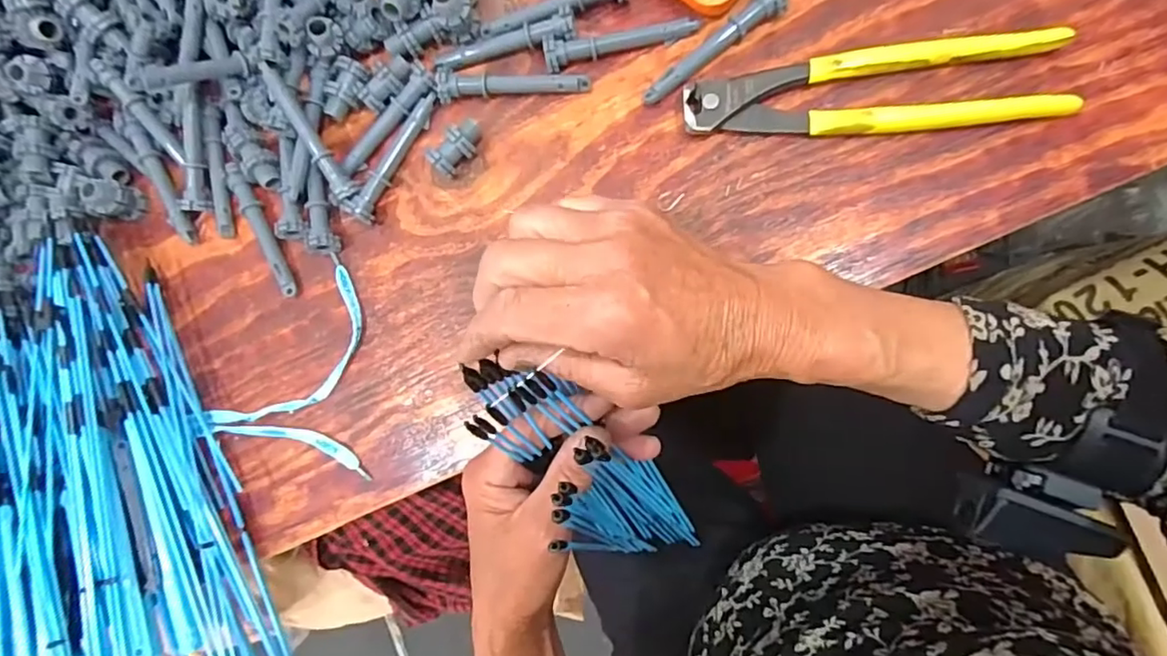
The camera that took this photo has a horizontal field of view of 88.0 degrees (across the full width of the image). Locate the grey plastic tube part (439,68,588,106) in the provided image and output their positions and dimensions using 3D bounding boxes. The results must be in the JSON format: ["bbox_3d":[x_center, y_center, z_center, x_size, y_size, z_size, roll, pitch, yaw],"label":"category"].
[{"bbox_3d":[-0.043,-0.151,0.371,0.093,0.016,0.019,1,84,10],"label":"grey plastic tube part"}]

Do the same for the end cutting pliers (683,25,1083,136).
[{"bbox_3d":[0.158,-0.130,0.336,0.198,0.013,0.048,-4,83,10],"label":"end cutting pliers"}]

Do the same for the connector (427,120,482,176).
[{"bbox_3d":[-0.076,-0.112,0.374,0.016,0.023,0.036,44,93,12],"label":"connector"}]

